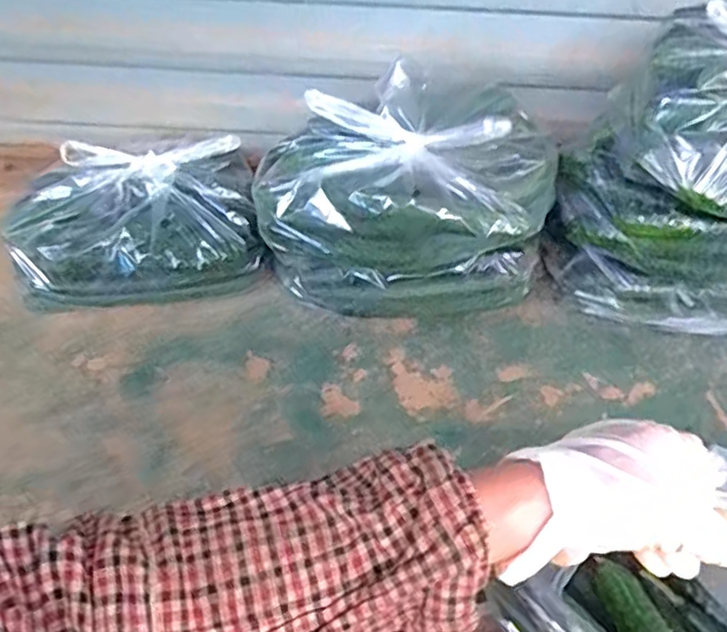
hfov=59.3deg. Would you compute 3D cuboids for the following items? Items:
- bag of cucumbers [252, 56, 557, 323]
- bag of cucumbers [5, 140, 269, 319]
[{"bbox_3d":[0.050,-0.153,0.878,0.378,0.267,0.228,4,57,1],"label":"bag of cucumbers"},{"bbox_3d":[-0.341,-0.145,0.987,0.367,0.152,0.294,-4,57,-4],"label":"bag of cucumbers"}]

